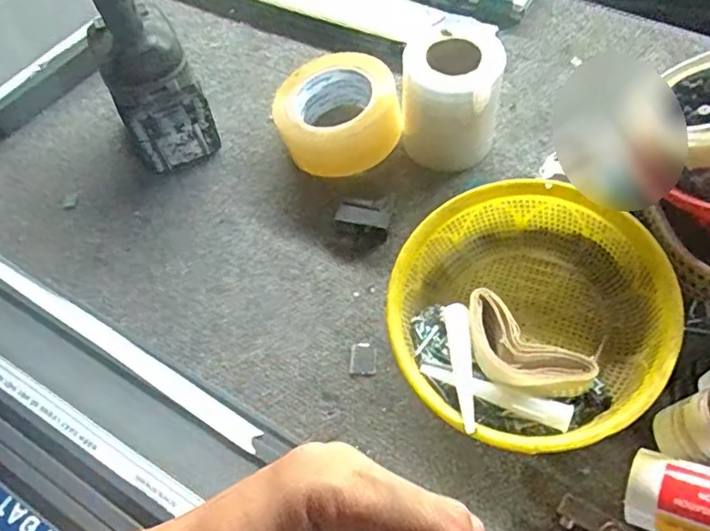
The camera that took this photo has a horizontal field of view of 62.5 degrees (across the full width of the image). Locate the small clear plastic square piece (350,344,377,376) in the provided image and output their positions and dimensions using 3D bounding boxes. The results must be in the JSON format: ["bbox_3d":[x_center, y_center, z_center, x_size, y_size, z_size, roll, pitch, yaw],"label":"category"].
[{"bbox_3d":[0.007,0.075,0.470,0.020,0.004,0.026,-1,59,4],"label":"small clear plastic square piece"}]

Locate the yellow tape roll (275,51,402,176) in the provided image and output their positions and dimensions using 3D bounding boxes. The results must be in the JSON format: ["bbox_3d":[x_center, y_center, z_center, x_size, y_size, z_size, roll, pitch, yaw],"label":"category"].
[{"bbox_3d":[-0.019,-0.146,0.567,0.112,0.074,0.104,0,56,0],"label":"yellow tape roll"}]

